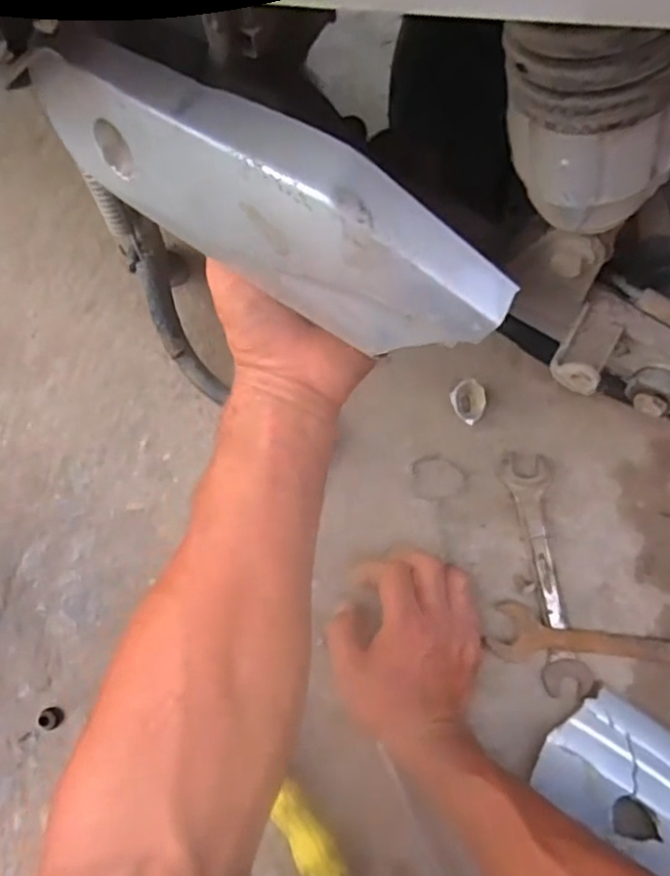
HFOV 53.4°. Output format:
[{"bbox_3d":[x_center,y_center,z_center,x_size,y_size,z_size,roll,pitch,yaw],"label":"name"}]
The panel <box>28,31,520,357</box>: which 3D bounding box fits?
[{"bbox_3d":[-0.030,-0.092,0.262,0.203,0.066,0.039,30,78,6],"label":"panel"}]

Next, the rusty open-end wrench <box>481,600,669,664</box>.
[{"bbox_3d":[0.216,0.161,0.517,0.193,0.016,0.042,8,76,1],"label":"rusty open-end wrench"}]

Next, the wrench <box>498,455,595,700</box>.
[{"bbox_3d":[0.168,0.107,0.531,0.041,0.009,0.185,-6,77,-3],"label":"wrench"}]

